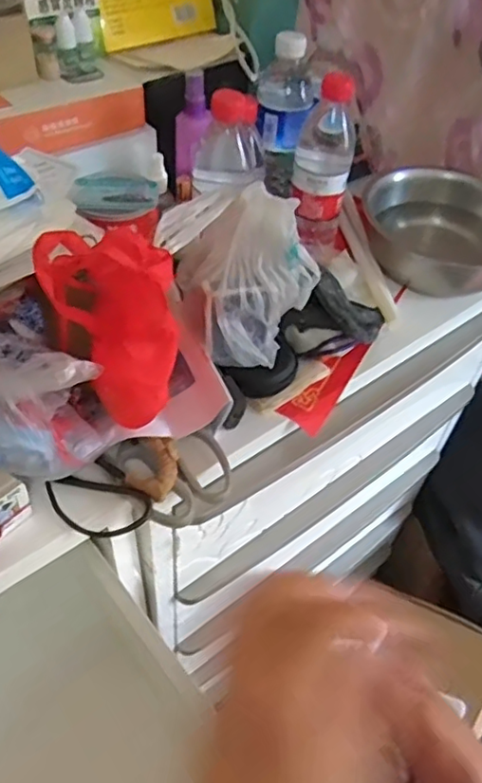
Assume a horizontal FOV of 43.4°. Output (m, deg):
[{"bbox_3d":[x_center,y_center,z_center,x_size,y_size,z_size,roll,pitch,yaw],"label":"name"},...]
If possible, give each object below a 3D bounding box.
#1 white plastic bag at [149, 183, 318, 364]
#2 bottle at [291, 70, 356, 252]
[{"bbox_3d":[0.004,-0.094,0.524,0.120,0.147,0.086,9,48,4],"label":"white plastic bag"},{"bbox_3d":[0.089,-0.249,0.669,0.060,0.178,0.055,9,48,4],"label":"bottle"}]

